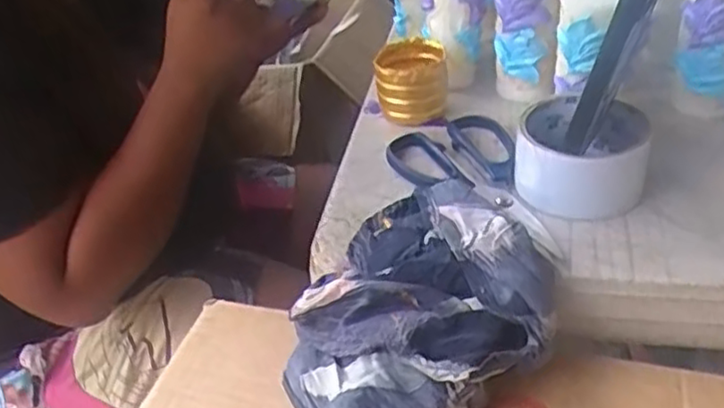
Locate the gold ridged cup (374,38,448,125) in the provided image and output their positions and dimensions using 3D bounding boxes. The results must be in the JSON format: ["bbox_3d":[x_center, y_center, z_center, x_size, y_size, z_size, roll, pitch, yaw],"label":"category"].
[{"bbox_3d":[0.041,-0.101,0.568,0.055,0.053,0.057,-4,35,3],"label":"gold ridged cup"}]

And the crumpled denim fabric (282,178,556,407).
[{"bbox_3d":[0.030,0.062,0.399,0.155,0.073,0.141,-23,38,-23],"label":"crumpled denim fabric"}]

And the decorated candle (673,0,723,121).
[{"bbox_3d":[0.261,-0.119,0.517,0.047,0.113,0.043,12,39,24],"label":"decorated candle"}]

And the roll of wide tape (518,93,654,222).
[{"bbox_3d":[0.148,-0.032,0.465,0.080,0.048,0.081,-4,35,3],"label":"roll of wide tape"}]

